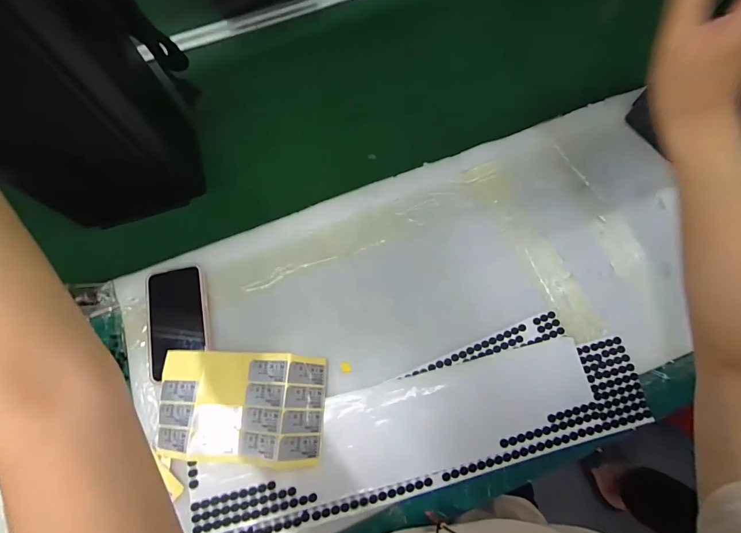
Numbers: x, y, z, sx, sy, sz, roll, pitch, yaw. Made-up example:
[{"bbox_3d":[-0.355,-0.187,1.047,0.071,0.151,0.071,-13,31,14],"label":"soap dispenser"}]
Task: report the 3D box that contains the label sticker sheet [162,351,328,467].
[{"bbox_3d":[-0.156,0.163,0.426,0.196,0.042,0.118,2,70,2],"label":"label sticker sheet"}]

